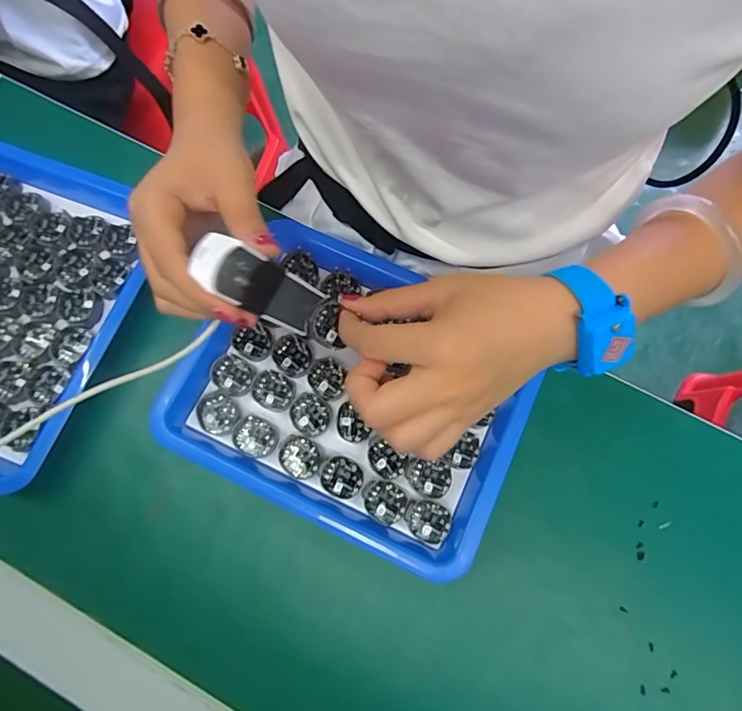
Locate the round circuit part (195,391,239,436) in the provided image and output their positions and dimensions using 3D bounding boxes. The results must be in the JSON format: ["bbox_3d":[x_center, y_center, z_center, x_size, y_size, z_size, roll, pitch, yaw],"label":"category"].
[{"bbox_3d":[-0.101,0.038,0.320,0.025,0.004,0.029,-19,77,-6],"label":"round circuit part"}]

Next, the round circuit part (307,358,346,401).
[{"bbox_3d":[-0.030,0.016,0.328,0.024,0.004,0.028,0,75,-1],"label":"round circuit part"}]

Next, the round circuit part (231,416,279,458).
[{"bbox_3d":[-0.076,0.053,0.317,0.027,0.004,0.025,0,75,-1],"label":"round circuit part"}]

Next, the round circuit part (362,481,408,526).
[{"bbox_3d":[0.008,0.092,0.306,0.028,0.004,0.024,37,78,8],"label":"round circuit part"}]

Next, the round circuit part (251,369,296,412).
[{"bbox_3d":[-0.065,0.024,0.325,0.027,0.004,0.025,0,75,-1],"label":"round circuit part"}]

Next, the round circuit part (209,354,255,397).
[{"bbox_3d":[-0.094,0.013,0.329,0.030,0.005,0.026,20,76,4],"label":"round circuit part"}]

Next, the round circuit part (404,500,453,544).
[{"bbox_3d":[0.035,0.103,0.304,0.028,0.004,0.023,22,76,5],"label":"round circuit part"}]

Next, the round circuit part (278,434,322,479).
[{"bbox_3d":[-0.046,0.066,0.315,0.028,0.010,0.025,32,77,7],"label":"round circuit part"}]

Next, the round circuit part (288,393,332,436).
[{"bbox_3d":[-0.040,0.039,0.321,0.027,0.004,0.026,0,75,-1],"label":"round circuit part"}]

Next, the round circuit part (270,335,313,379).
[{"bbox_3d":[-0.054,0.000,0.334,0.028,0.005,0.028,0,75,-1],"label":"round circuit part"}]

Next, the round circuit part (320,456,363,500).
[{"bbox_3d":[-0.018,0.078,0.311,0.026,0.004,0.024,22,76,4],"label":"round circuit part"}]

